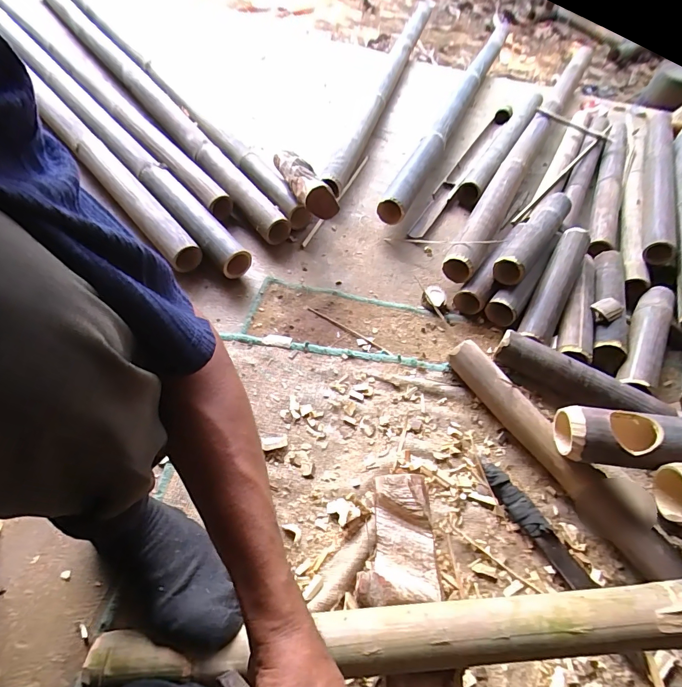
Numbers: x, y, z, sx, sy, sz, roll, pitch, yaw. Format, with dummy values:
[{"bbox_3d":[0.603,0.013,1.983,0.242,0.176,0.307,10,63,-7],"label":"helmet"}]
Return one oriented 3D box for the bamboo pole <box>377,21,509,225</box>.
[{"bbox_3d":[0.384,-0.792,1.174,0.058,0.061,1.449,22,58,10],"label":"bamboo pole"}]

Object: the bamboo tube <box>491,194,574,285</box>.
[{"bbox_3d":[0.382,-0.210,0.749,0.064,0.063,0.266,33,60,17],"label":"bamboo tube"}]

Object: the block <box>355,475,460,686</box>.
[{"bbox_3d":[0.070,0.315,0.422,0.095,0.062,0.309,4,56,-2],"label":"block"}]

